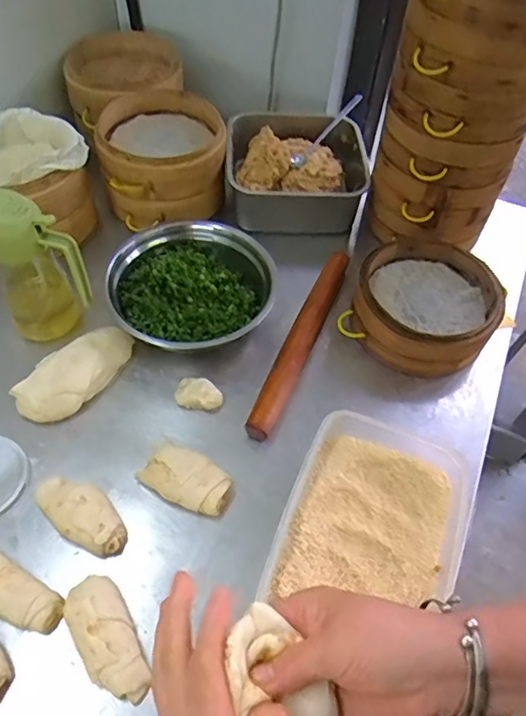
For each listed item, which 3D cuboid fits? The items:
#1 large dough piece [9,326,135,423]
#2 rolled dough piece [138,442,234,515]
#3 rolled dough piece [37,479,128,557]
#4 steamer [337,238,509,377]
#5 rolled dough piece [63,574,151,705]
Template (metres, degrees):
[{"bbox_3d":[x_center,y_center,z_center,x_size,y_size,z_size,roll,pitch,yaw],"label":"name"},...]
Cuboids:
[{"bbox_3d":[-0.209,0.017,0.634,0.064,0.045,0.141,33,59,18],"label":"large dough piece"},{"bbox_3d":[-0.075,0.123,0.567,0.089,0.030,0.052,29,58,16],"label":"rolled dough piece"},{"bbox_3d":[-0.175,0.148,0.542,0.102,0.036,0.052,30,58,17],"label":"rolled dough piece"},{"bbox_3d":[0.203,-0.069,0.701,0.169,0.059,0.175,26,57,14],"label":"steamer"},{"bbox_3d":[-0.132,0.241,0.480,0.046,0.038,0.102,-27,60,-21],"label":"rolled dough piece"}]

